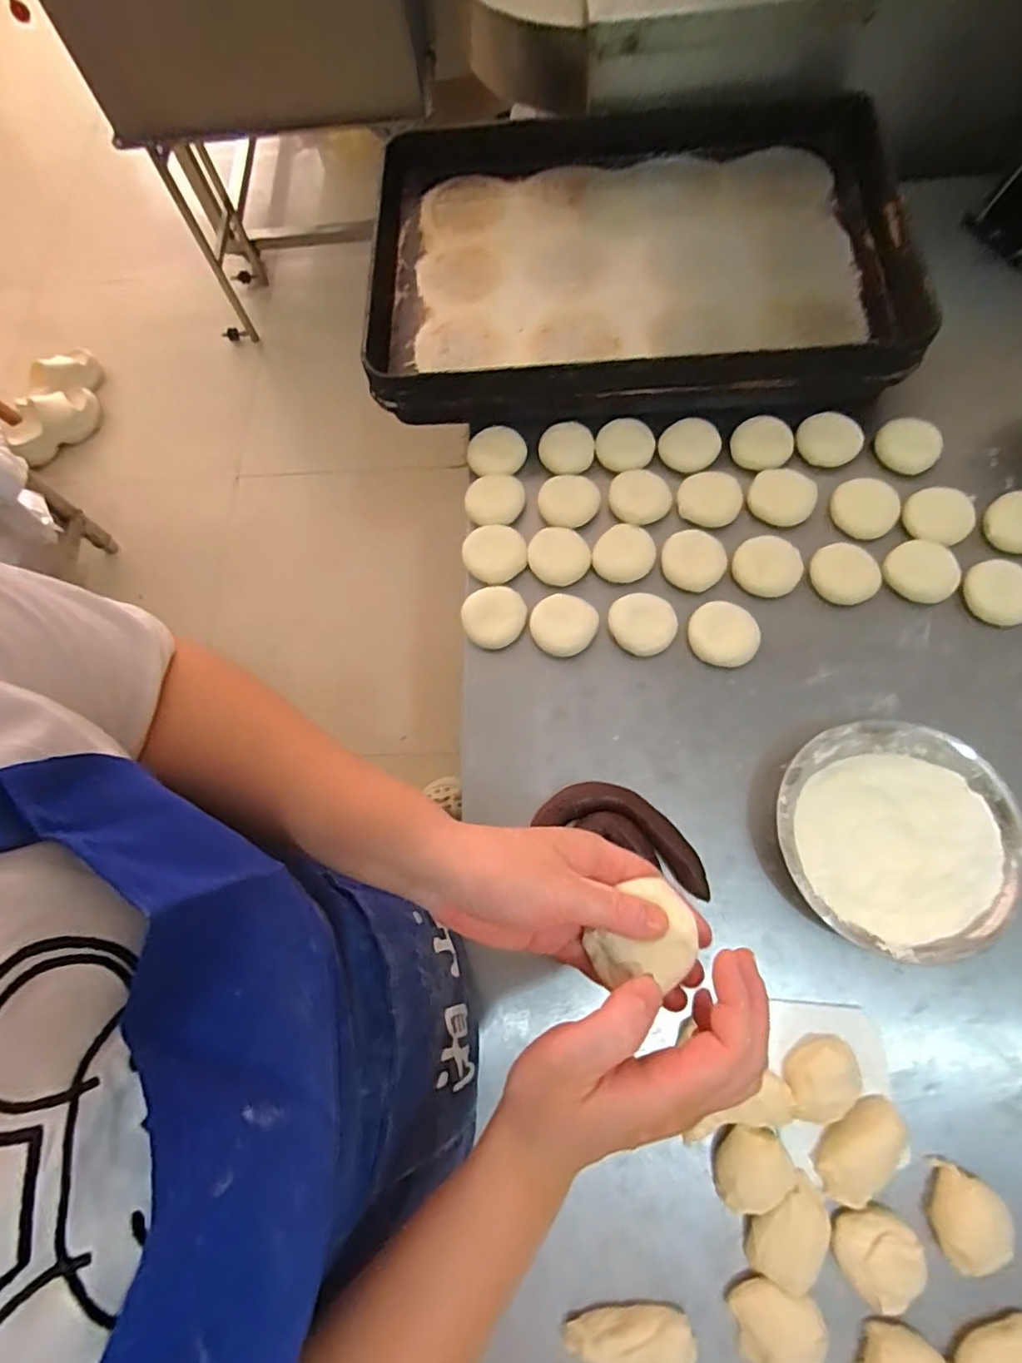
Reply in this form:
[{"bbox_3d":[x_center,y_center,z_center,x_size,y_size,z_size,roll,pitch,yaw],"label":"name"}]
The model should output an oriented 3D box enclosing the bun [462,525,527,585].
[{"bbox_3d":[-0.018,-0.139,0.665,0.067,0.014,0.063,-1,71,4],"label":"bun"}]

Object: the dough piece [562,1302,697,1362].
[{"bbox_3d":[0.085,0.470,0.439,0.089,0.027,0.033,3,71,5],"label":"dough piece"}]

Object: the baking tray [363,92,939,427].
[{"bbox_3d":[0.136,-0.506,0.724,0.593,0.075,0.422,1,71,5],"label":"baking tray"}]

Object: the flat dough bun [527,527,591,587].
[{"bbox_3d":[0.050,-0.135,0.656,0.063,0.015,0.063,-8,71,1],"label":"flat dough bun"}]

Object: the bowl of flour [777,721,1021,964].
[{"bbox_3d":[0.323,0.132,0.523,0.182,0.047,0.186,-1,71,4],"label":"bowl of flour"}]

